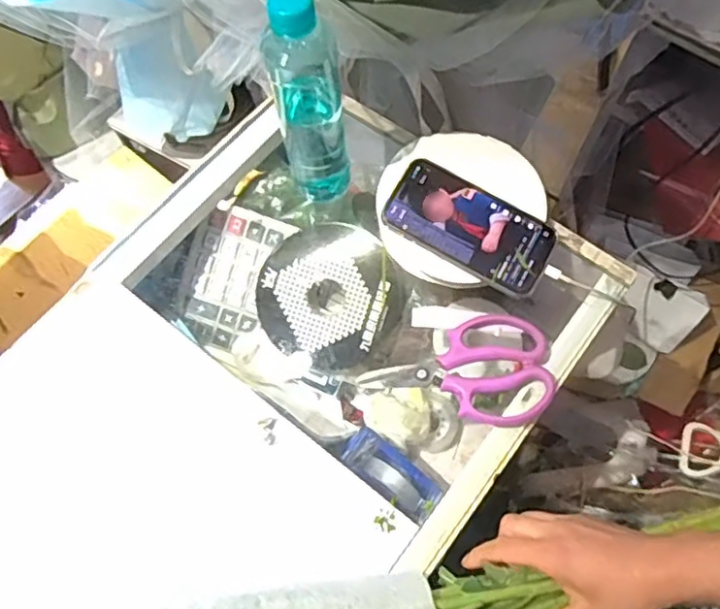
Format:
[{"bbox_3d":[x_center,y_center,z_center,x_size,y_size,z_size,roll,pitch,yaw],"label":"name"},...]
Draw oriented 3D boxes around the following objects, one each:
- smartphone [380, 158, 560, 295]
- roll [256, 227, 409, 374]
[{"bbox_3d":[0.098,-0.069,0.553,0.147,0.015,0.072,28,76,4],"label":"smartphone"},{"bbox_3d":[-0.030,-0.009,0.639,0.141,0.041,0.143,2,98,14],"label":"roll"}]

